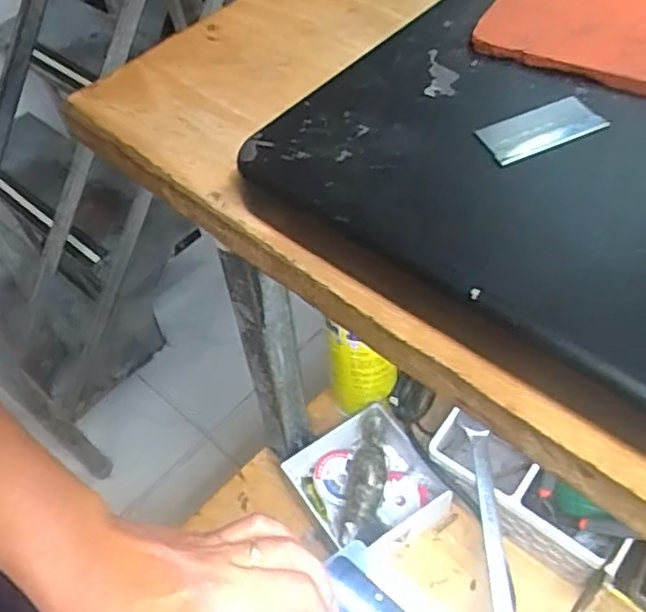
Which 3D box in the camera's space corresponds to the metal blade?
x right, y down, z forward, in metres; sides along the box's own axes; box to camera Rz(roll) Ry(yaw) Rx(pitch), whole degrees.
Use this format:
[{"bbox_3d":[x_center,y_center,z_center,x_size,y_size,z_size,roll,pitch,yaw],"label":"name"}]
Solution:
[{"bbox_3d":[0.069,-0.056,0.214,0.036,0.004,0.018,-20,63,-8],"label":"metal blade"}]

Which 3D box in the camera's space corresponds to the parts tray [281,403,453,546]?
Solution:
[{"bbox_3d":[0.036,0.151,0.562,0.104,0.046,0.108,-27,55,-16],"label":"parts tray"}]

